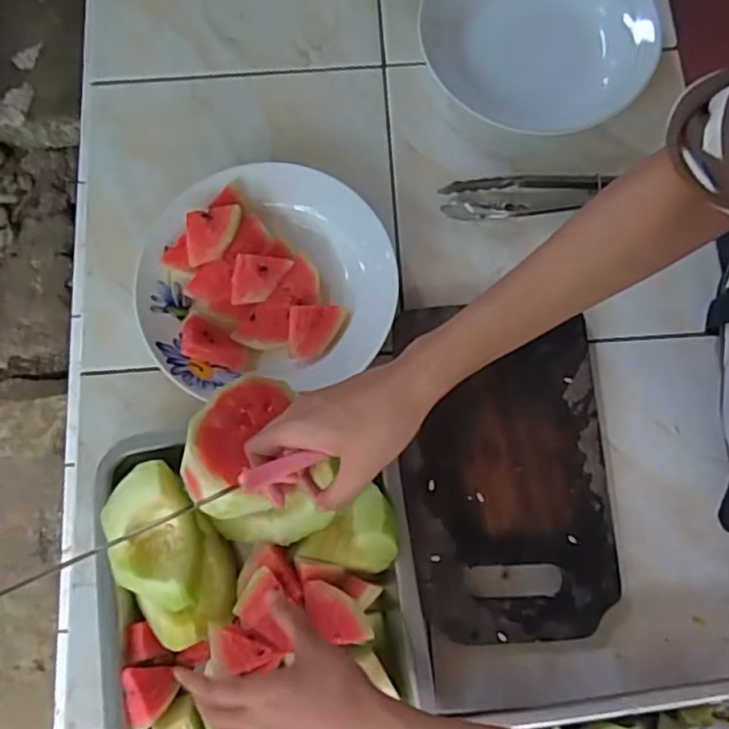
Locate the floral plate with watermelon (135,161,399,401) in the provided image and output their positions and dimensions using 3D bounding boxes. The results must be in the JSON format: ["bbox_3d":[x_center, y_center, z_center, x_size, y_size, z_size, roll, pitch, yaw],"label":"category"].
[{"bbox_3d":[-0.088,-0.077,0.571,0.219,0.051,0.194,-11,78,-1],"label":"floral plate with watermelon"}]

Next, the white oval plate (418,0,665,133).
[{"bbox_3d":[0.174,-0.319,0.621,0.226,0.035,0.210,-10,78,-1],"label":"white oval plate"}]

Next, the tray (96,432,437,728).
[{"bbox_3d":[-0.079,0.195,0.492,0.241,0.075,0.292,-8,78,0],"label":"tray"}]

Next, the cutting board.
[{"bbox_3d":[0.120,0.088,0.550,0.166,0.020,0.274,-4,78,1],"label":"cutting board"}]

